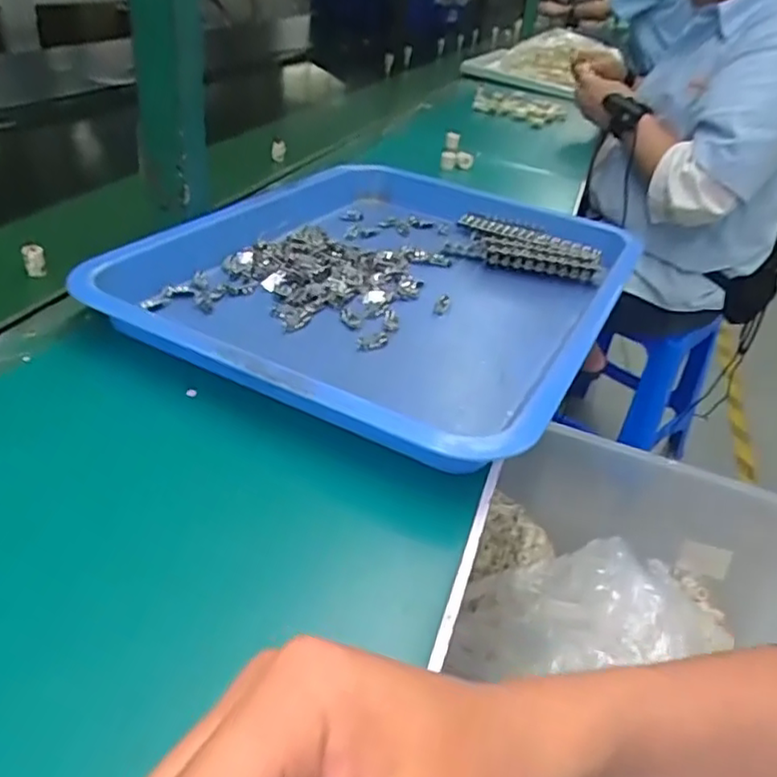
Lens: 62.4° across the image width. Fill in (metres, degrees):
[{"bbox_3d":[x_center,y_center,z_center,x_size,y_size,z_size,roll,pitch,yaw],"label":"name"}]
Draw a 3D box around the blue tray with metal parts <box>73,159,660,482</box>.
[{"bbox_3d":[0.011,-0.099,0.547,0.329,0.043,0.420,21,37,19],"label":"blue tray with metal parts"}]

